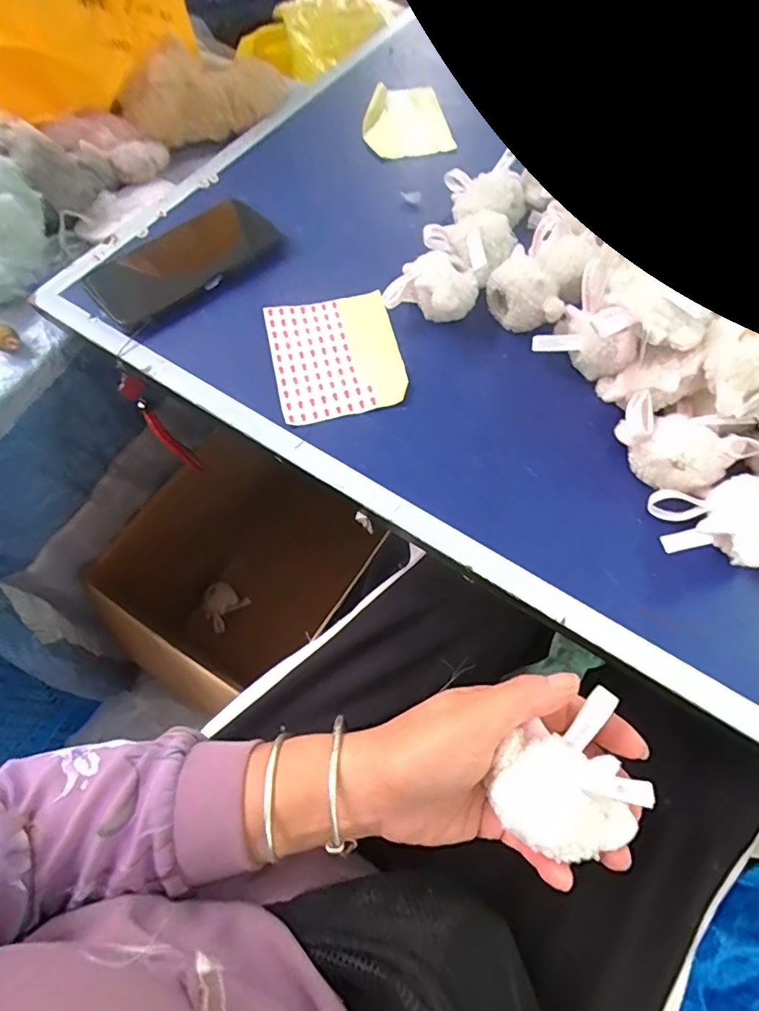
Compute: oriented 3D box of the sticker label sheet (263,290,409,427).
[{"bbox_3d":[-0.035,-0.123,0.409,0.099,0.005,0.117,-13,65,-4],"label":"sticker label sheet"}]

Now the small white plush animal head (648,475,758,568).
[{"bbox_3d":[0.219,0.009,0.317,0.066,0.046,0.064,-1,65,2],"label":"small white plush animal head"}]

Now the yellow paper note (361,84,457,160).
[{"bbox_3d":[0.026,-0.413,0.545,0.091,0.011,0.113,-11,65,-3],"label":"yellow paper note"}]

